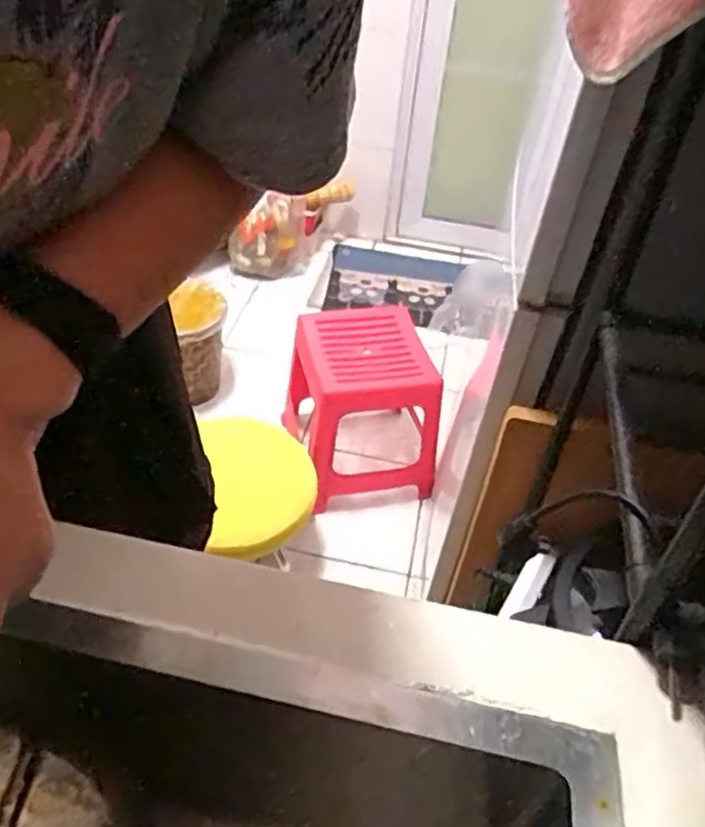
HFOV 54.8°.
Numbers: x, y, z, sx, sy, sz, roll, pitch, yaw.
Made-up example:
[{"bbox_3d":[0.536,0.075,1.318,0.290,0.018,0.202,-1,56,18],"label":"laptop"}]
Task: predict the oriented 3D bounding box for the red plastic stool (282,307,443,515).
[{"bbox_3d":[0.026,-0.017,1.437,0.263,0.293,0.318,-7,44,-14],"label":"red plastic stool"}]

